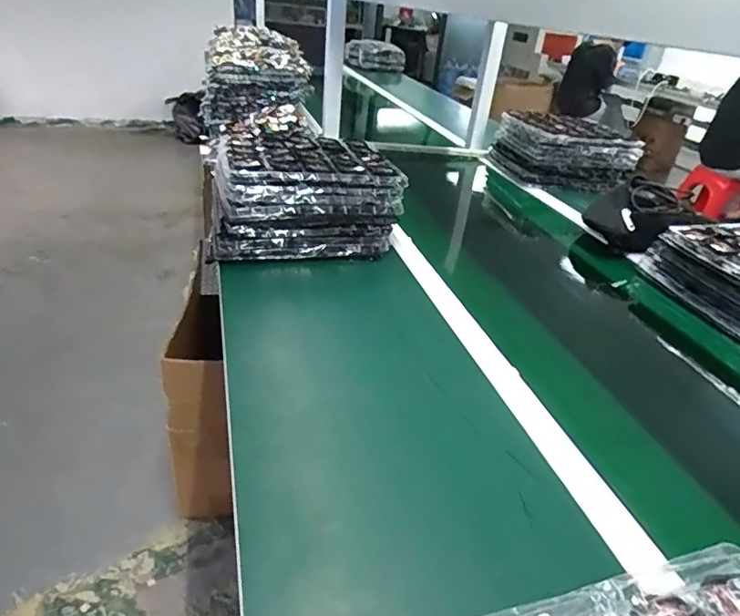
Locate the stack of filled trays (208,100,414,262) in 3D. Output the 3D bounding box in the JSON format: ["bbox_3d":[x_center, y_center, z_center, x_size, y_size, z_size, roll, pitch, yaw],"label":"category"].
[{"bbox_3d":[-0.112,-0.193,0.875,0.304,0.140,0.227,-2,33,-13],"label":"stack of filled trays"}]

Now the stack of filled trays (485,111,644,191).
[{"bbox_3d":[0.508,-0.423,1.345,0.308,0.130,0.258,-4,33,-15],"label":"stack of filled trays"}]

